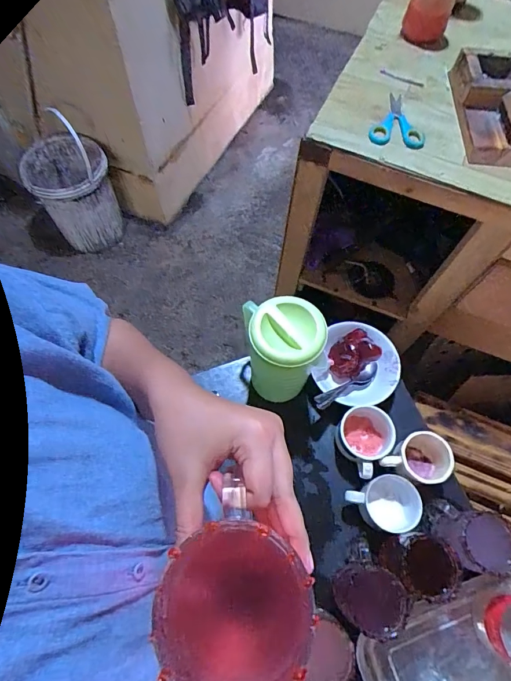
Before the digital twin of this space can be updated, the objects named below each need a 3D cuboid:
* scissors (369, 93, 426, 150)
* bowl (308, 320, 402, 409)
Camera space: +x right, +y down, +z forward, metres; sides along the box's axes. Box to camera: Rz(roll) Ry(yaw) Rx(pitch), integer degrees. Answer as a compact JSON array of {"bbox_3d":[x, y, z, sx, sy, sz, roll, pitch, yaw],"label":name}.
[{"bbox_3d":[0.200,-0.328,0.575,0.080,0.014,0.109,-3,65,-2],"label":"scissors"},{"bbox_3d":[0.182,0.041,0.691,0.137,0.061,0.150,0,65,0],"label":"bowl"}]

